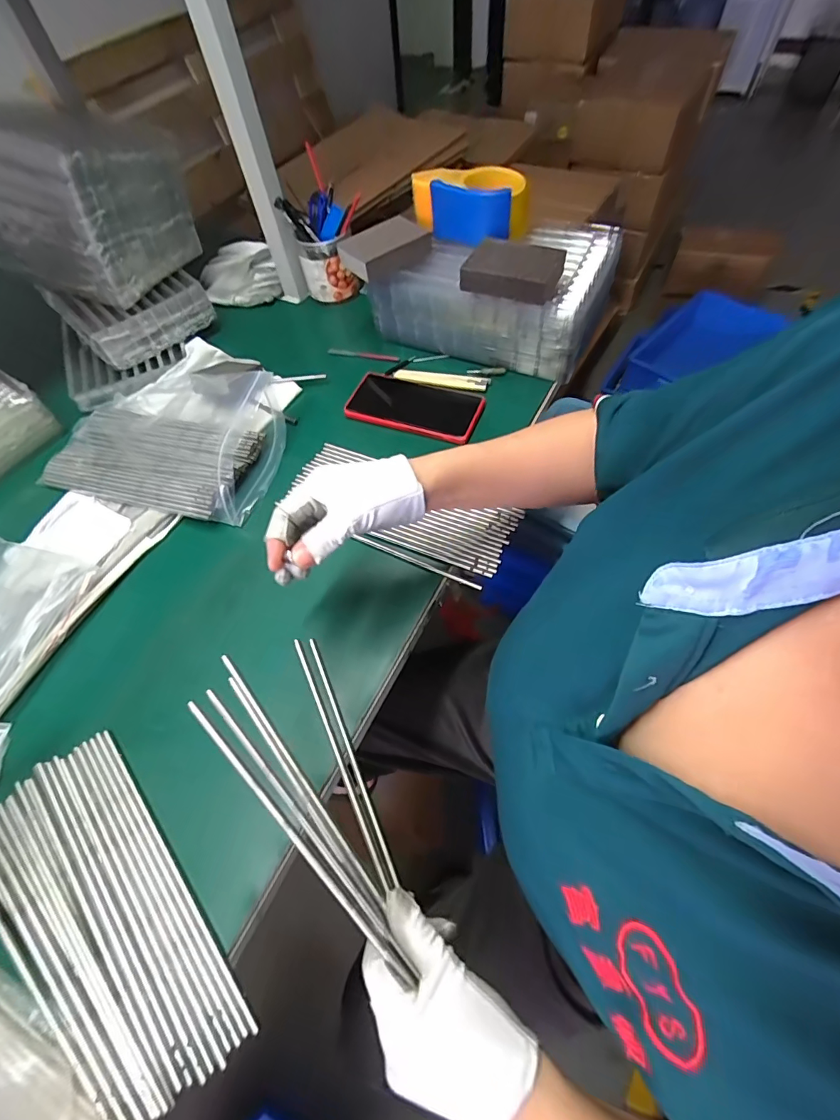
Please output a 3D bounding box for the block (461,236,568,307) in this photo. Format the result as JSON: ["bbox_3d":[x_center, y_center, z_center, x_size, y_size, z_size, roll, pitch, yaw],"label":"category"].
[{"bbox_3d":[0.109,-0.333,0.526,0.107,0.032,0.070,19,63,15],"label":"block"}]

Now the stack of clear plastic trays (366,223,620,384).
[{"bbox_3d":[0.093,-0.357,0.606,0.284,0.109,0.174,17,62,13],"label":"stack of clear plastic trays"}]

